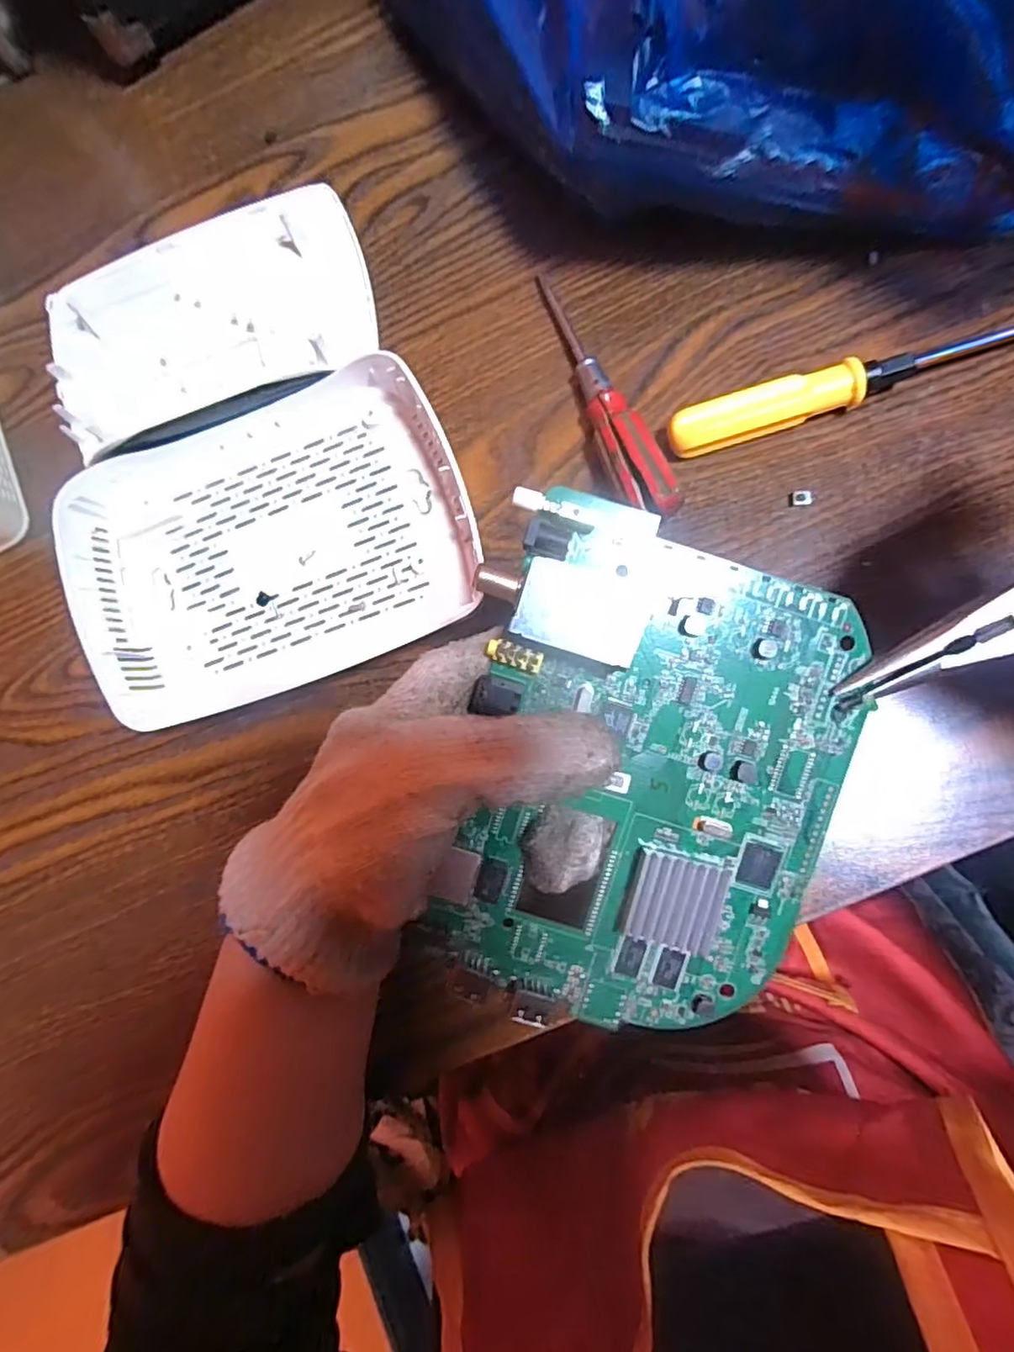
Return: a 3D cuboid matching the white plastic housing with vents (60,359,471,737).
[{"bbox_3d":[-0.108,-0.062,0.282,0.181,0.037,0.134,-23,82,3],"label":"white plastic housing with vents"}]

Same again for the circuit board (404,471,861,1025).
[{"bbox_3d":[0.046,0.034,0.191,0.117,0.015,0.160,12,94,-2],"label":"circuit board"}]

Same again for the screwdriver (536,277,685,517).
[{"bbox_3d":[0.040,-0.127,0.277,0.022,0.026,0.133,-27,81,3],"label":"screwdriver"}]

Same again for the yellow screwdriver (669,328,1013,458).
[{"bbox_3d":[0.148,-0.124,0.265,0.155,0.024,0.016,-15,82,5],"label":"yellow screwdriver"}]

